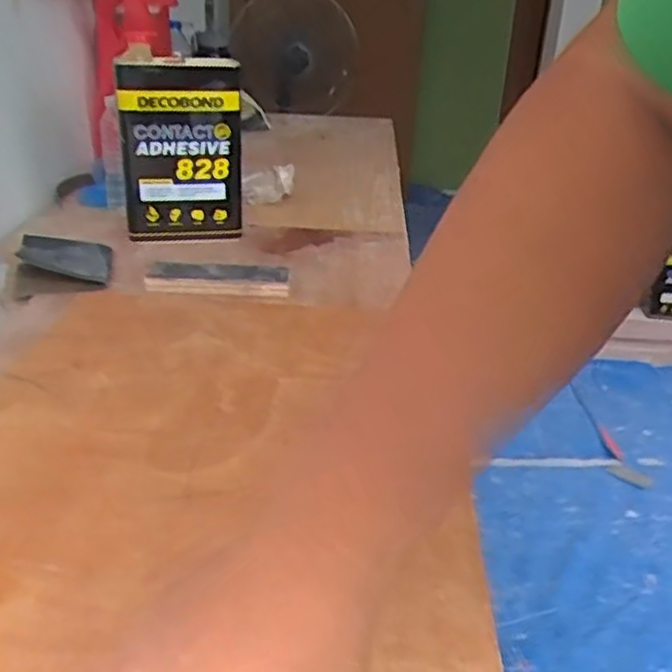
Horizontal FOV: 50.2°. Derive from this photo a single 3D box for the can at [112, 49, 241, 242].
[{"bbox_3d":[-0.228,-0.274,1.044,0.169,0.234,0.093,-5,28,-15],"label":"can"}]

